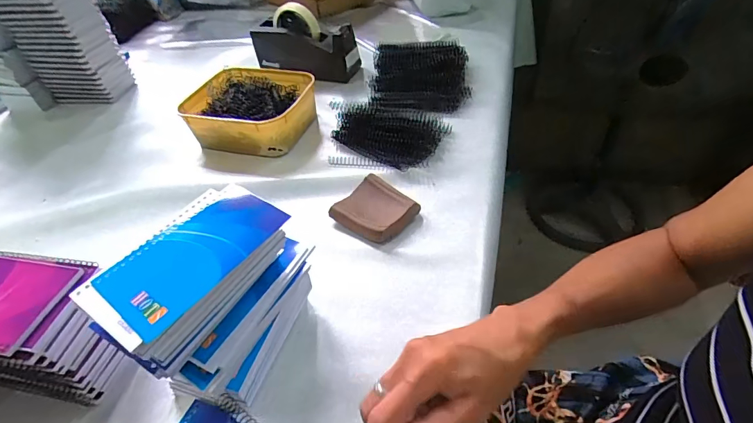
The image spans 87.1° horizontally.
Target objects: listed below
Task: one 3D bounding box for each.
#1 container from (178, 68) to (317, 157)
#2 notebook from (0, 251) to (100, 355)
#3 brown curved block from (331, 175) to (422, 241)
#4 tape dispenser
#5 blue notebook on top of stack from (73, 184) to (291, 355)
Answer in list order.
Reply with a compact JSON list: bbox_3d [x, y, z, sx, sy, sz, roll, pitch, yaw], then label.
[{"bbox_3d":[-0.208,-0.170,0.662,0.204,0.064,0.161,8,47,15],"label":"container"},{"bbox_3d":[-0.326,0.072,0.343,0.133,0.014,0.090,4,46,11],"label":"notebook"},{"bbox_3d":[0.001,-0.002,0.504,0.094,0.021,0.083,25,53,29],"label":"brown curved block"},{"bbox_3d":[-0.140,-0.331,0.772,0.199,0.111,0.075,15,49,21],"label":"tape dispenser"},{"bbox_3d":[-0.144,0.032,0.301,0.092,0.008,0.136,22,52,27],"label":"blue notebook on top of stack"}]

